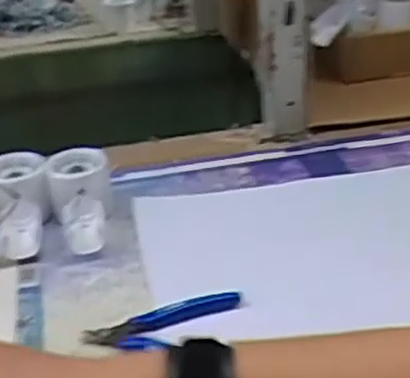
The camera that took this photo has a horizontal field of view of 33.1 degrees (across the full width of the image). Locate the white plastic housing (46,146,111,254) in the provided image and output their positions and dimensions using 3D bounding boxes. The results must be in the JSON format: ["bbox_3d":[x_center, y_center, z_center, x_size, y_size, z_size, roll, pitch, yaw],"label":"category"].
[{"bbox_3d":[-0.116,0.012,0.653,0.057,0.062,0.109,-9,31,-10],"label":"white plastic housing"}]

